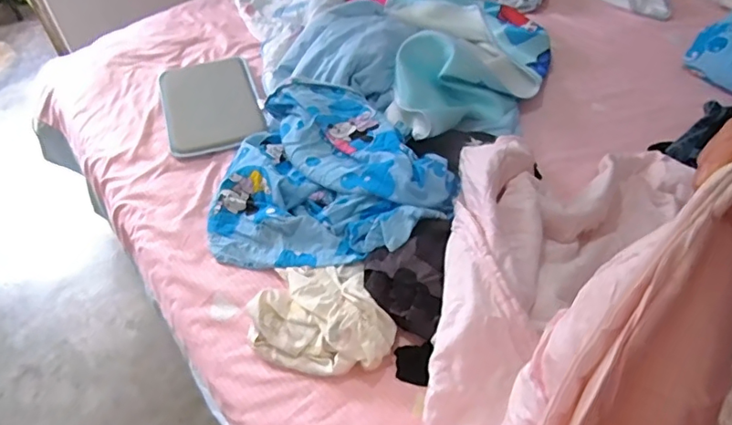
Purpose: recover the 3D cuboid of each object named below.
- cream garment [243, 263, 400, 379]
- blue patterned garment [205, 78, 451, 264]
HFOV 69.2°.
[{"bbox_3d":[-0.073,0.166,0.887,0.235,0.055,0.193,2,49,4],"label":"cream garment"},{"bbox_3d":[-0.057,-0.092,1.081,0.469,0.108,0.459,9,49,9],"label":"blue patterned garment"}]

